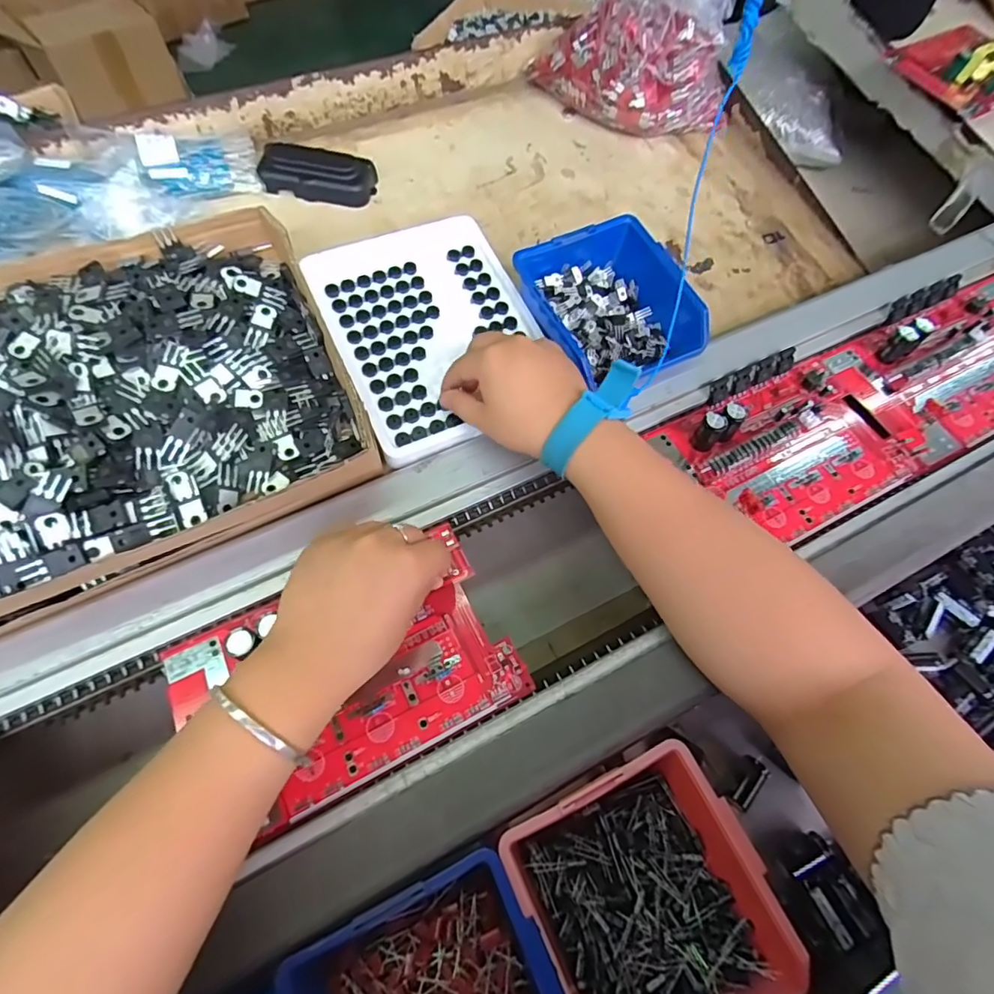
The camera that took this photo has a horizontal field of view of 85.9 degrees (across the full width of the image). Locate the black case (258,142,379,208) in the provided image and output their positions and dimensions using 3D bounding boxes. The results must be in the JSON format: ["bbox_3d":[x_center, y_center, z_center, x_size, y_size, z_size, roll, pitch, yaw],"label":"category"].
[{"bbox_3d":[-0.169,-0.302,0.503,0.101,0.036,0.044,3,60,5],"label":"black case"}]

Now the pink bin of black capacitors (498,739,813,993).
[{"bbox_3d":[0.081,0.216,0.282,0.117,0.048,0.125,-24,61,-10],"label":"pink bin of black capacitors"}]

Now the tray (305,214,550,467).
[{"bbox_3d":[-0.050,-0.137,0.434,0.156,0.013,0.204,-22,74,-16],"label":"tray"}]

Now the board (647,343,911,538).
[{"bbox_3d":[0.221,-0.045,0.405,0.164,0.037,0.128,-24,61,-10],"label":"board"}]

